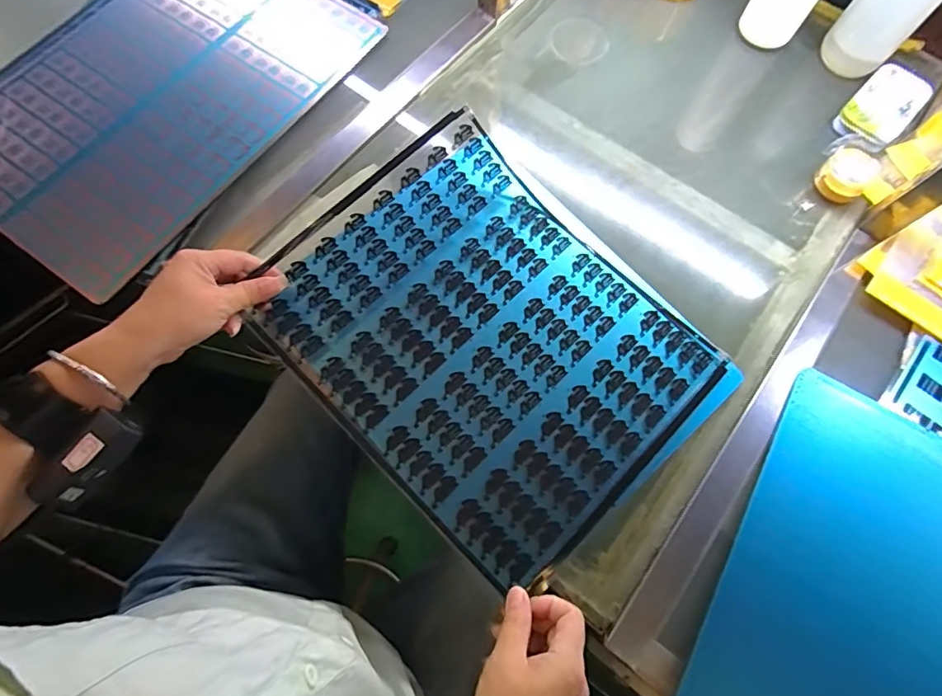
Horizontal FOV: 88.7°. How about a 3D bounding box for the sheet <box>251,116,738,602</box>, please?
[{"bbox_3d":[0.013,-0.013,0.443,0.356,0.047,0.295,44,77,12],"label":"sheet"}]

